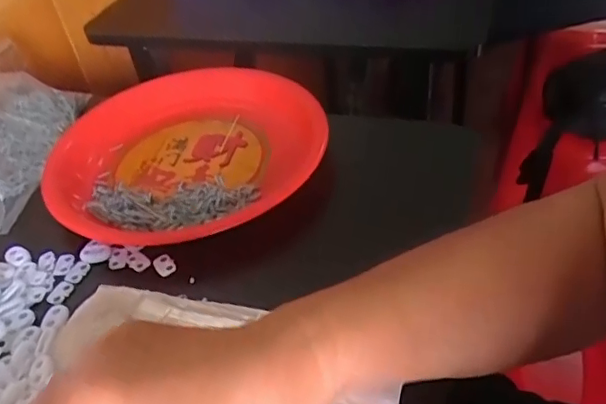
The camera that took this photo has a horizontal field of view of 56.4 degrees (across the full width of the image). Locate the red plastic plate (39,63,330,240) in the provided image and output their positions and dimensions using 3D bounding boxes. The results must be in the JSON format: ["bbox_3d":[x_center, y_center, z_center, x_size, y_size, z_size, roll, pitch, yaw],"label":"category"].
[{"bbox_3d":[-0.085,-0.048,0.469,0.201,0.035,0.223,4,43,14],"label":"red plastic plate"}]

